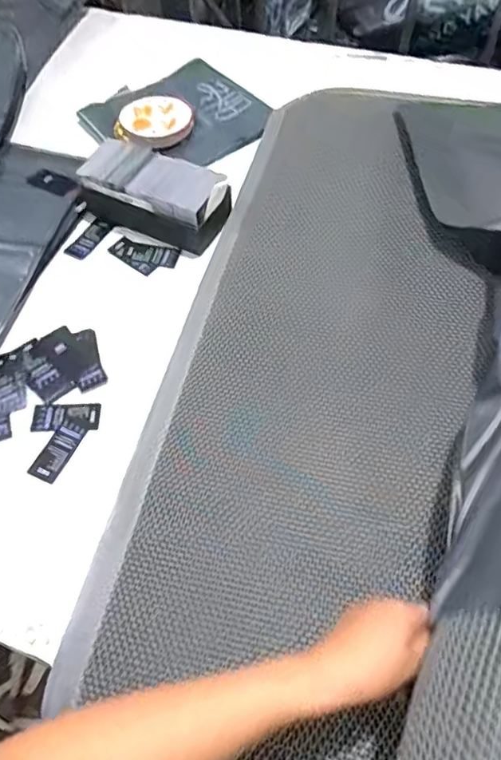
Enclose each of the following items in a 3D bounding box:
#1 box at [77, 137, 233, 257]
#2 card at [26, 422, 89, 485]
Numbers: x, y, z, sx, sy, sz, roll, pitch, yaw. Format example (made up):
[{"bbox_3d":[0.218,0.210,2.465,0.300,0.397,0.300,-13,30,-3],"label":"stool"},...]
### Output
[{"bbox_3d":[-0.155,-0.288,0.885,0.242,0.080,0.112,20,63,14],"label":"box"},{"bbox_3d":[-0.244,0.091,0.714,0.042,0.009,0.082,21,58,11],"label":"card"}]

